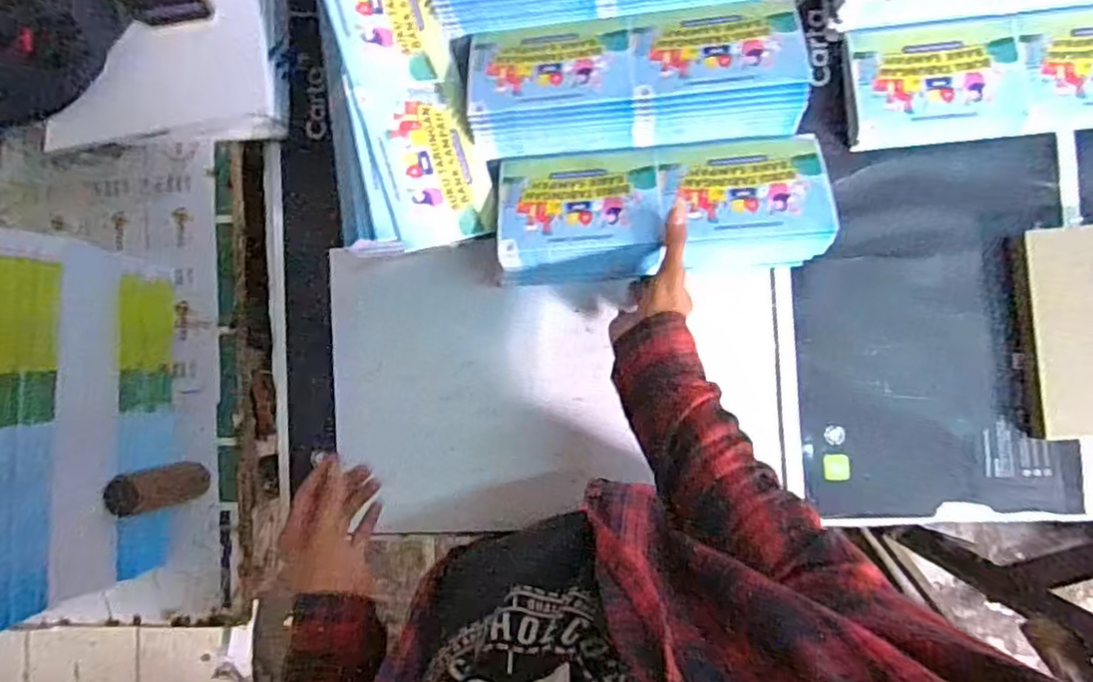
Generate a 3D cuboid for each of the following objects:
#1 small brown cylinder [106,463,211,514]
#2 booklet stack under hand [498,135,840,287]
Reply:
[{"bbox_3d":[-0.388,0.147,0.654,0.035,0.096,0.041,-13,87,7],"label":"small brown cylinder"},{"bbox_3d":[0.111,-0.131,0.657,0.306,0.114,0.122,-5,88,8],"label":"booklet stack under hand"}]

